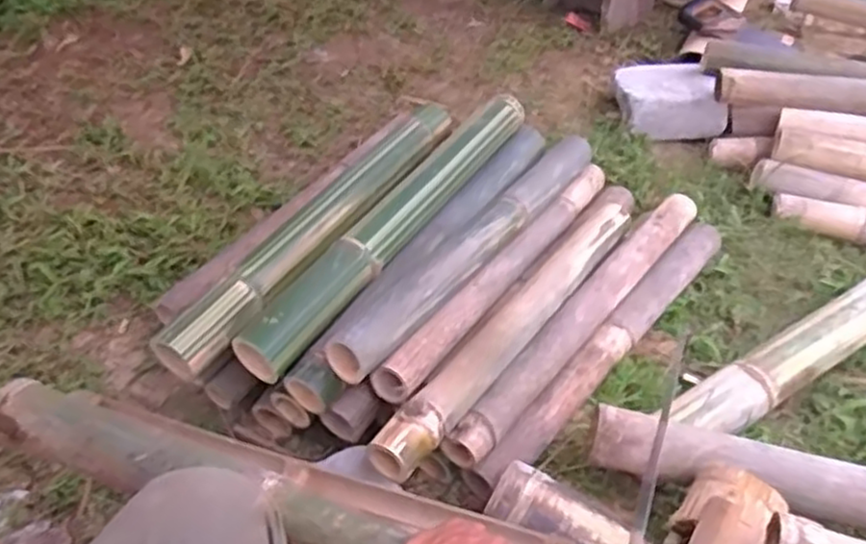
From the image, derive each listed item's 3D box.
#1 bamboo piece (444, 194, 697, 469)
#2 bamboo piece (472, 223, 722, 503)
[{"bbox_3d":[0.215,0.049,1.011,0.055,0.043,0.605,31,47,25],"label":"bamboo piece"},{"bbox_3d":[0.256,0.096,1.028,0.050,0.059,0.602,32,48,26],"label":"bamboo piece"}]

